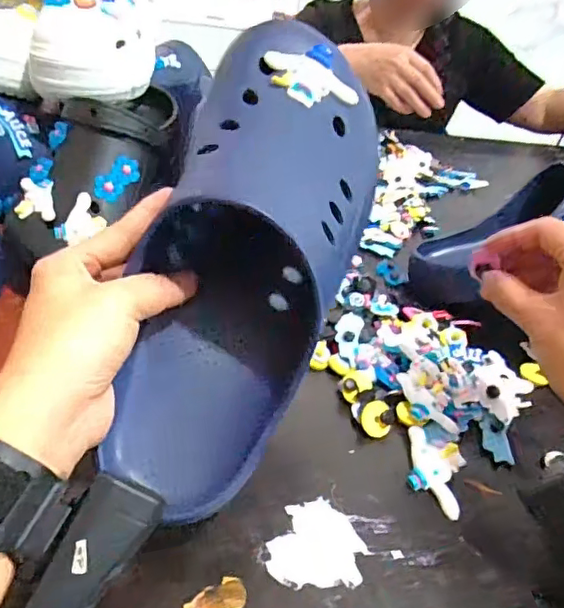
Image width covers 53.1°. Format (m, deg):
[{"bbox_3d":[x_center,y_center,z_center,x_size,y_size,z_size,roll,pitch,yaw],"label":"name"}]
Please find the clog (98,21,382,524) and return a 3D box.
[{"bbox_3d":[-0.017,-0.028,0.311,0.104,0.276,0.085,16,-6,12],"label":"clog"}]

